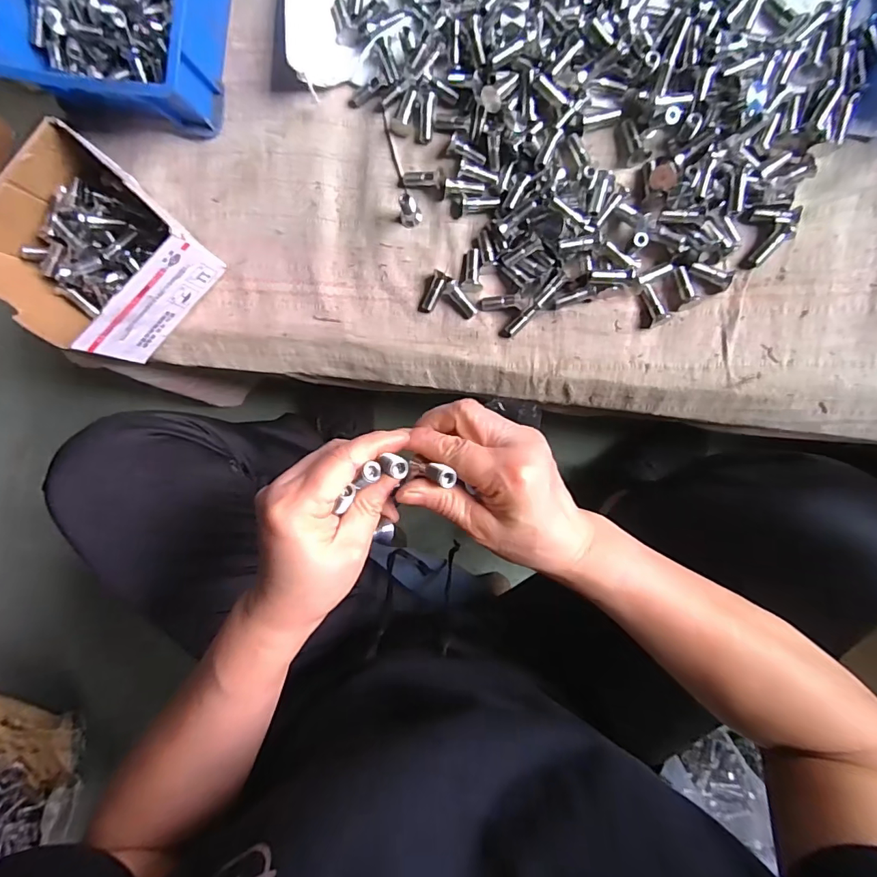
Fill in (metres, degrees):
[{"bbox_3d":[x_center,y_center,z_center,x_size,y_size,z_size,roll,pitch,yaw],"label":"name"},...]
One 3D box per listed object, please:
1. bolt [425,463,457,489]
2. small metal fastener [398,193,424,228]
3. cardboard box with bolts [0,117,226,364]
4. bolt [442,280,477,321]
[{"bbox_3d":[0.001,0.020,0.267,0.008,0.023,0.009,12,95,-32],"label":"bolt"},{"bbox_3d":[-0.026,-0.200,0.415,0.018,0.032,0.014,-21,90,6],"label":"small metal fastener"},{"bbox_3d":[-0.301,-0.161,0.420,0.145,0.083,0.141,44,96,2],"label":"cardboard box with bolts"},{"bbox_3d":[0.019,-0.123,0.421,0.014,0.011,0.036,-41,88,6],"label":"bolt"}]

